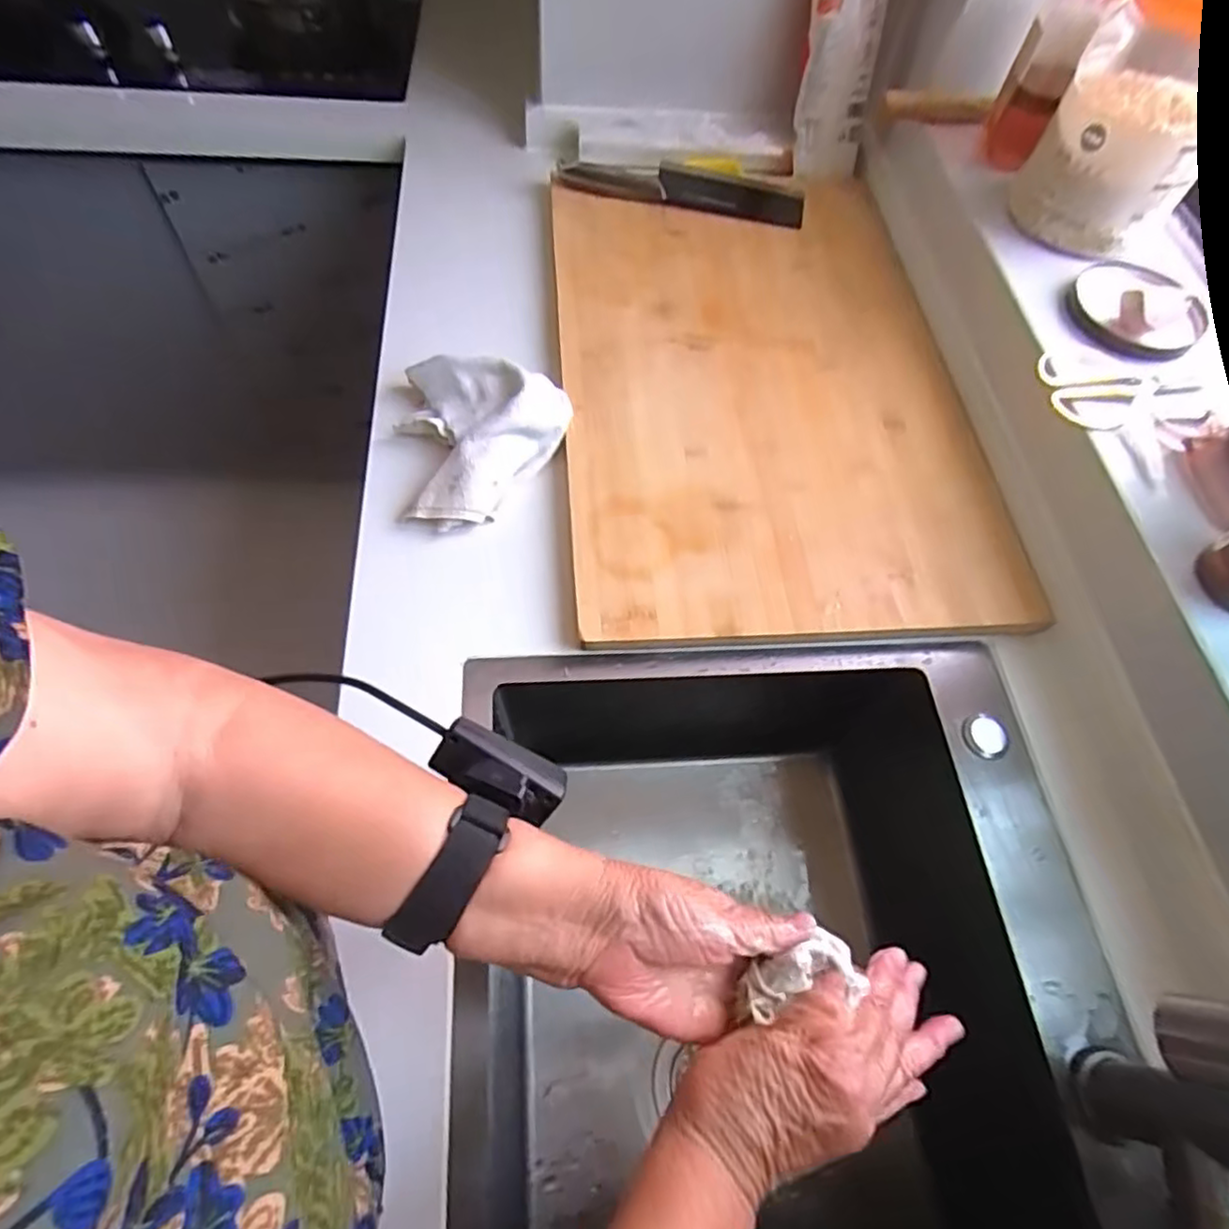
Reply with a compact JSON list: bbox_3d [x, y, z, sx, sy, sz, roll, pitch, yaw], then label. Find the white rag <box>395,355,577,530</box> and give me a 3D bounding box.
[{"bbox_3d":[-0.132,-0.155,0.593,0.150,0.046,0.161,13,65,4],"label":"white rag"}]

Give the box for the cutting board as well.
[{"bbox_3d":[0.146,-0.243,0.663,0.391,0.014,0.576,-3,64,-4],"label":"cutting board"}]

